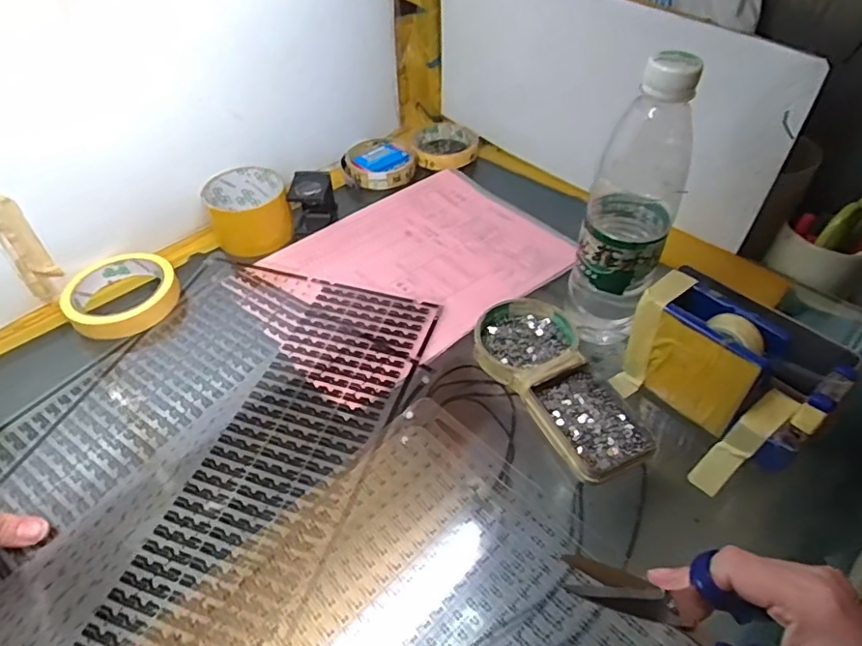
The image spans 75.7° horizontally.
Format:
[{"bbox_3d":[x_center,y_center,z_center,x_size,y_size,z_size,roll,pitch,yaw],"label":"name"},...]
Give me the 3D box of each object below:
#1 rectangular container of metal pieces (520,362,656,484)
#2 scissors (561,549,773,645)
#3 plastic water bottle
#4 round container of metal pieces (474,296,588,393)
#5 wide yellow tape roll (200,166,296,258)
[{"bbox_3d":[0.117,0.072,0.407,0.066,0.016,0.088,-17,49,-15],"label":"rectangular container of metal pieces"},{"bbox_3d":[0.111,0.133,0.254,0.136,0.010,0.071,29,40,-26],"label":"scissors"},{"bbox_3d":[0.144,-0.075,0.403,0.063,0.218,0.063,19,50,18],"label":"plastic water bottle"},{"bbox_3d":[0.079,0.016,0.454,0.084,0.018,0.090,0,47,0],"label":"round container of metal pieces"},{"bbox_3d":[-0.186,-0.116,0.565,0.076,0.049,0.079,0,47,0],"label":"wide yellow tape roll"}]

